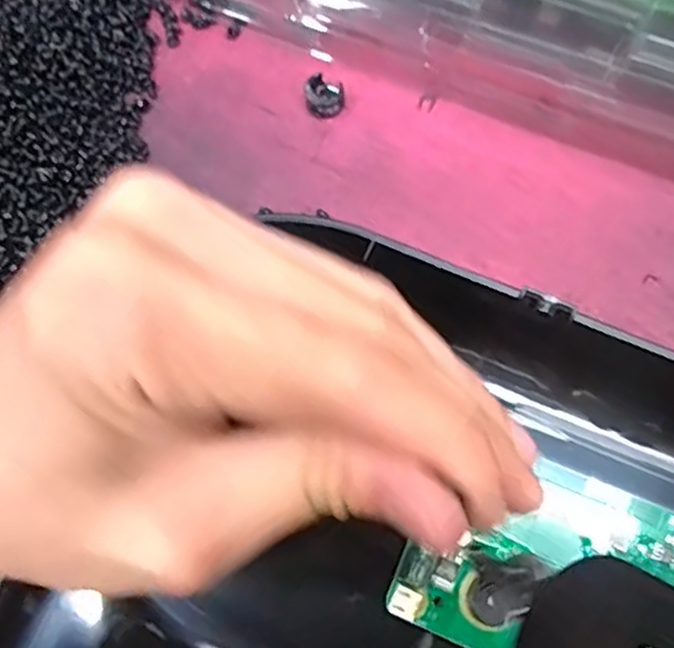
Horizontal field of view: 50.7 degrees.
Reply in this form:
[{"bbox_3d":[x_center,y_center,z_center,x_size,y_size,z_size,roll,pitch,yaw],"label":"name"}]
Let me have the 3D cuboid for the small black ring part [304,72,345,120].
[{"bbox_3d":[-0.004,-0.085,0.267,0.013,0.008,0.015,-22,75,-5],"label":"small black ring part"}]

